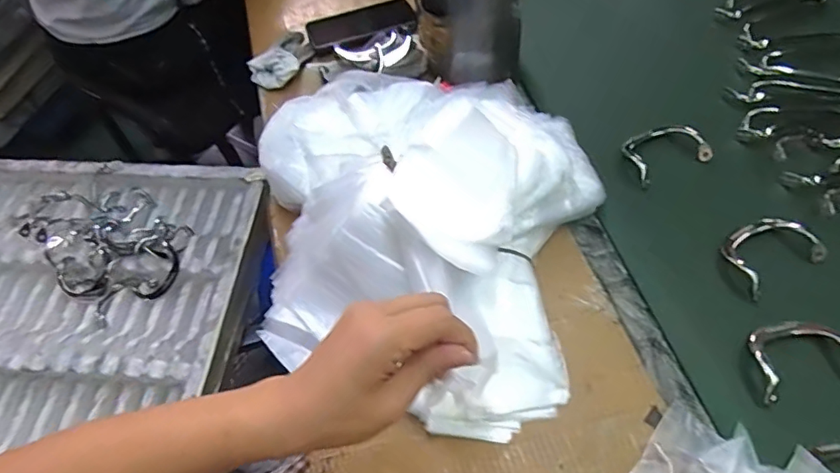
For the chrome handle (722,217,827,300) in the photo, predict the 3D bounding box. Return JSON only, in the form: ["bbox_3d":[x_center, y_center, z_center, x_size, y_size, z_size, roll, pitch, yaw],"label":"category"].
[{"bbox_3d":[0.360,0.014,0.540,0.097,0.035,0.069,-25,60,-11],"label":"chrome handle"}]

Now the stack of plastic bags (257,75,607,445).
[{"bbox_3d":[-0.009,-0.027,0.510,0.346,0.158,0.340,14,60,12],"label":"stack of plastic bags"}]

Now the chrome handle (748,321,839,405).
[{"bbox_3d":[0.354,0.110,0.482,0.102,0.027,0.070,-8,58,-1],"label":"chrome handle"}]

